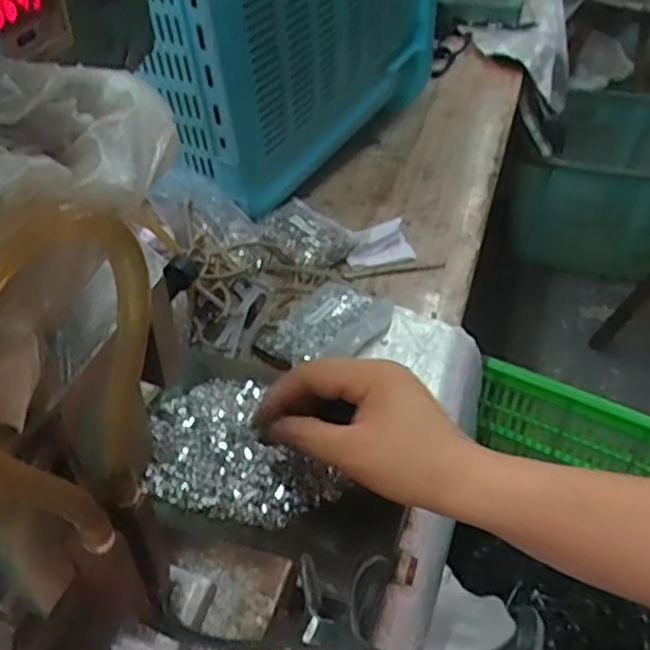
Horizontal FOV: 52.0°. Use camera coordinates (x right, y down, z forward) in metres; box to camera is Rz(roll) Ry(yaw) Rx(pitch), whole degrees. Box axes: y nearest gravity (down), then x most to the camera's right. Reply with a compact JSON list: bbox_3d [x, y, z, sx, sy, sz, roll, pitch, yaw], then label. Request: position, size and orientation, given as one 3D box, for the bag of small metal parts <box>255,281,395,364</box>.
[{"bbox_3d":[0.007,-0.005,0.717,0.092,0.027,0.158,24,40,23],"label":"bag of small metal parts"}]

